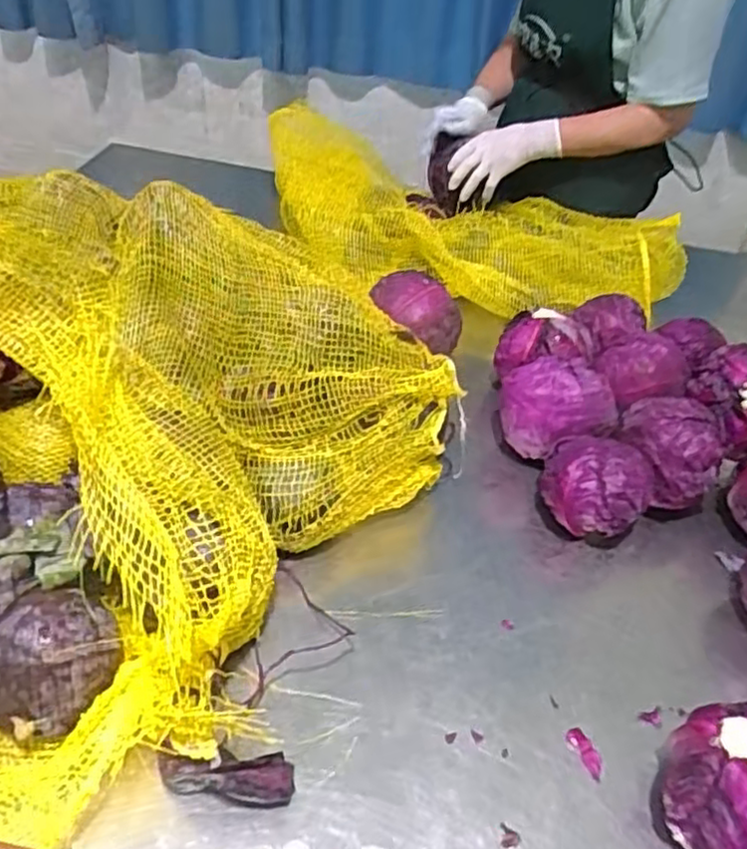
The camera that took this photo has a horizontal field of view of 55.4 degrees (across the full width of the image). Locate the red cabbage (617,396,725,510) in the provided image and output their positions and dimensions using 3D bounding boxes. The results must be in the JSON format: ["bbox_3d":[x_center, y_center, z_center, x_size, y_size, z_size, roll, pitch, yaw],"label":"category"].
[{"bbox_3d":[0.311,0.028,0.757,0.104,0.093,0.099,23,44,17],"label":"red cabbage"}]

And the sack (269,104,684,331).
[{"bbox_3d":[0.134,-0.331,1.124,0.670,0.114,0.367,19,43,13],"label":"sack"}]

